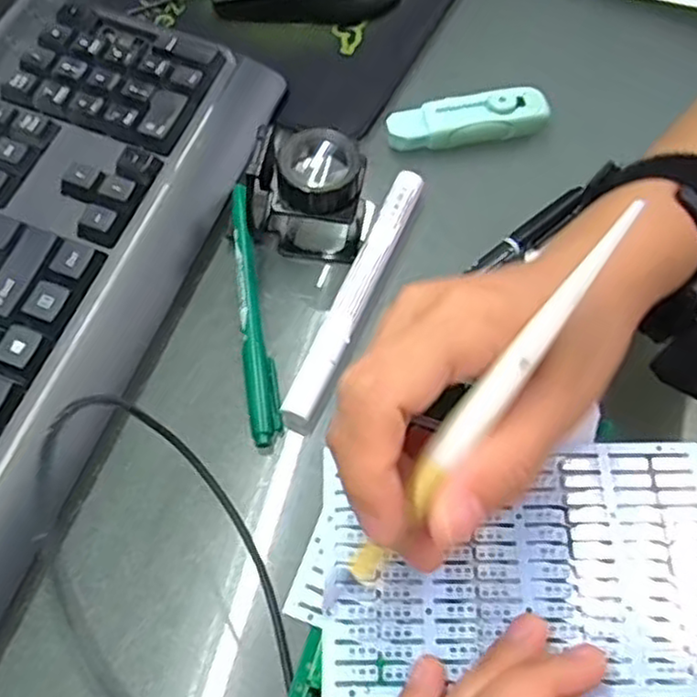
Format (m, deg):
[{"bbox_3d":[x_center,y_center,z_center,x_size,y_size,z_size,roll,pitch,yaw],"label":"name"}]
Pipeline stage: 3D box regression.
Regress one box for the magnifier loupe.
[{"bbox_3d":[-0.021,-0.075,0.351,0.058,0.056,0.041,10,63,7],"label":"magnifier loupe"}]

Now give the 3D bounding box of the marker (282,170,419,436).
[{"bbox_3d":[0.003,-0.025,0.348,0.015,0.017,0.146,19,64,11],"label":"marker"}]

